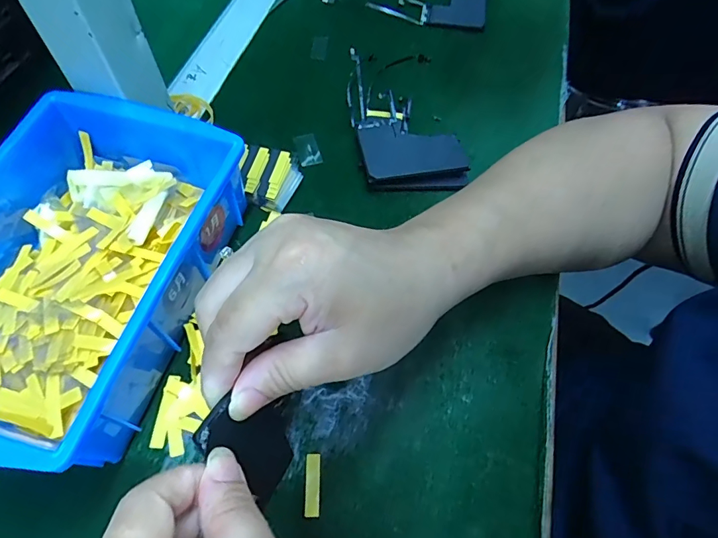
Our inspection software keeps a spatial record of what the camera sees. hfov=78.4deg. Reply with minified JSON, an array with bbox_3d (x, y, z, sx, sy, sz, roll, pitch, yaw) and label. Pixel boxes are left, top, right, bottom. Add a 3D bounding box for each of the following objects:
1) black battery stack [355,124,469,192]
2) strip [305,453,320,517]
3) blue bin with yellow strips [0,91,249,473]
[{"bbox_3d":[0.043,-0.088,0.343,0.081,0.012,0.057,-1,60,-1],"label":"black battery stack"},{"bbox_3d":[-0.024,0.113,0.231,0.007,0.004,0.030,0,60,-1],"label":"strip"},{"bbox_3d":[-0.170,-0.001,0.256,0.151,0.069,0.195,15,61,7],"label":"blue bin with yellow strips"}]

